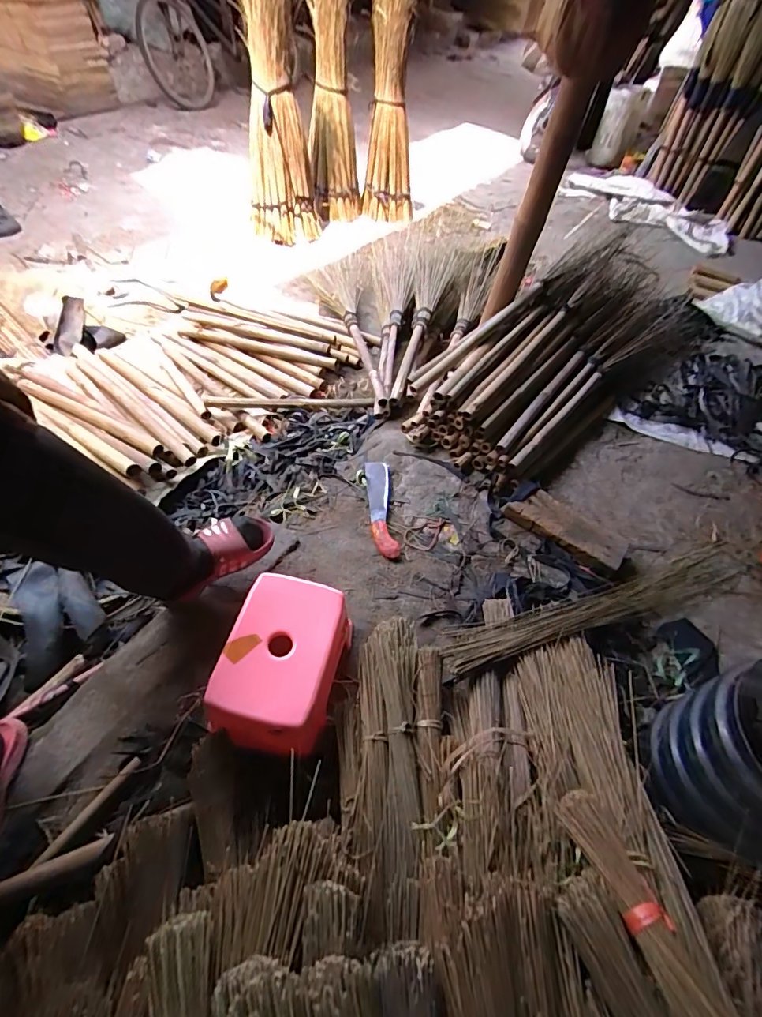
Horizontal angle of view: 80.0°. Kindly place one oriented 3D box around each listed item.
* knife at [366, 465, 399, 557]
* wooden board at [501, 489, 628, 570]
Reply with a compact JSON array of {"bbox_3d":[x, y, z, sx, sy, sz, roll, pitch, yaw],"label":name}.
[{"bbox_3d":[-0.001,-0.008,1.204,0.064,0.019,0.319,-2,53,-7],"label":"knife"},{"bbox_3d":[0.478,0.047,1.181,0.306,0.050,0.116,30,56,17],"label":"wooden board"}]

